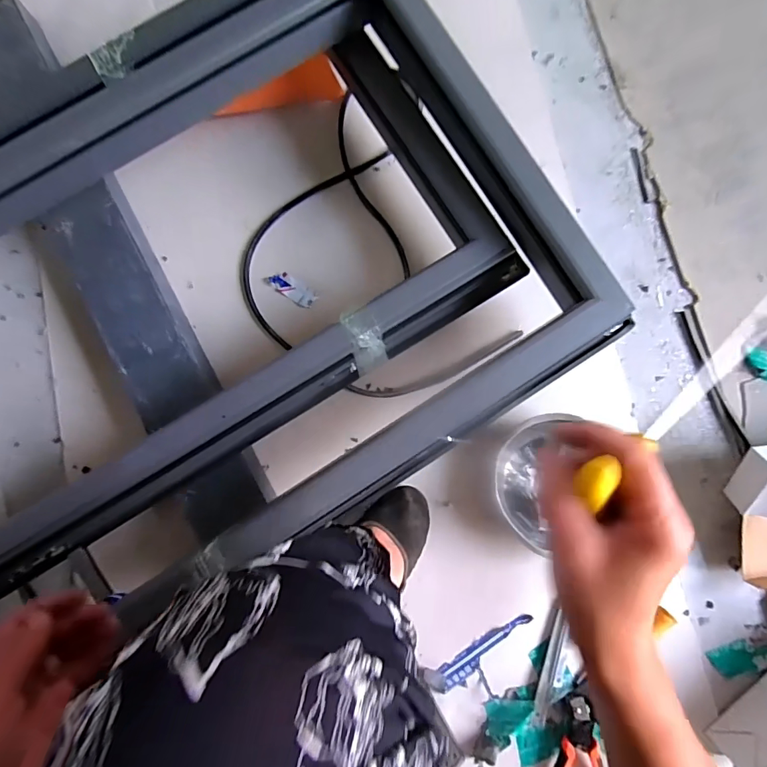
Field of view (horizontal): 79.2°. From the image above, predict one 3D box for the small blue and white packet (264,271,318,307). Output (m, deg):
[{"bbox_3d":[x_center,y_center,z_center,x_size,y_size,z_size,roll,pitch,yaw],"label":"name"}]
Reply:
[{"bbox_3d":[-0.137,-0.141,0.691,0.075,0.009,0.030,36,85,5],"label":"small blue and white packet"}]

